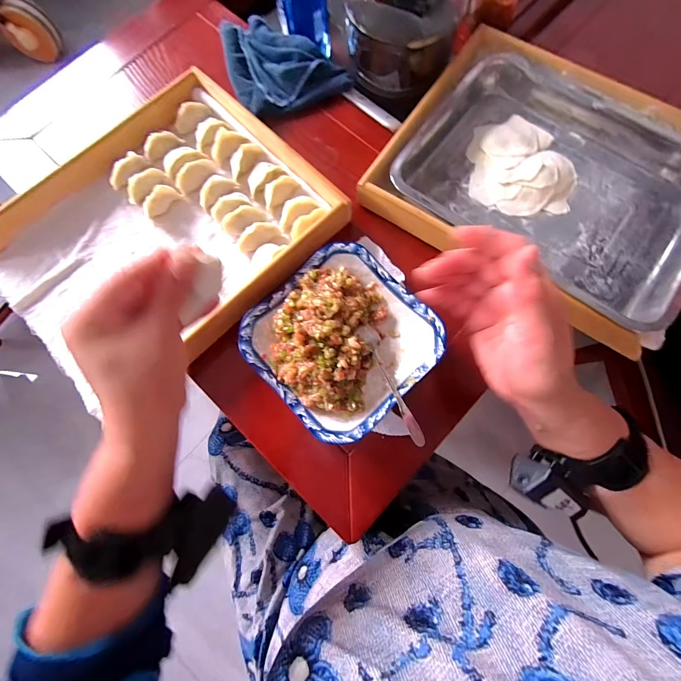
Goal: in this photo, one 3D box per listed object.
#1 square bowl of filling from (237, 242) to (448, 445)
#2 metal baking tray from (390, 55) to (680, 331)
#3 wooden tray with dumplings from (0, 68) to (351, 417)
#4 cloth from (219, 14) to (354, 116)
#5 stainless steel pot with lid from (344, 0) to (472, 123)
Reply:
[{"bbox_3d":[0.006,-0.003,0.361,0.189,0.054,0.190,-44,82,-8],"label":"square bowl of filling"},{"bbox_3d":[0.262,-0.194,0.394,0.337,0.055,0.252,37,80,7],"label":"metal baking tray"},{"bbox_3d":[-0.231,-0.137,0.404,0.379,0.050,0.316,-42,82,-8],"label":"wooden tray with dumplings"},{"bbox_3d":[-0.088,-0.409,0.467,0.155,0.040,0.169,-24,79,-5],"label":"cloth"},{"bbox_3d":[0.090,-0.425,0.443,0.157,0.132,0.123,-23,79,-5],"label":"stainless steel pot with lid"}]

